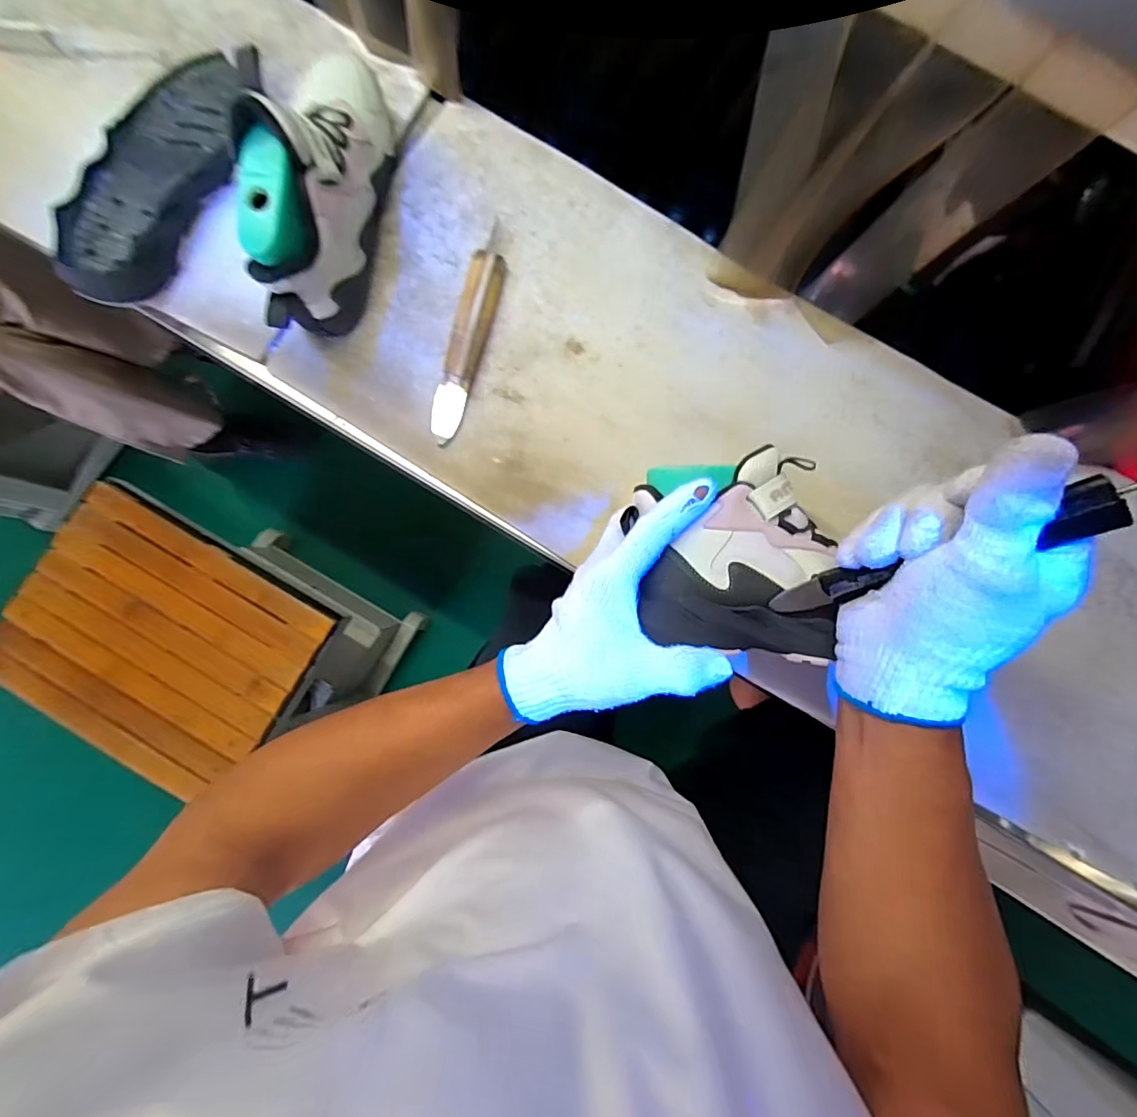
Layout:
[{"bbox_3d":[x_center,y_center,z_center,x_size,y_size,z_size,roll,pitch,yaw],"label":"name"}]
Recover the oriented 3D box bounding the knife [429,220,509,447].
[{"bbox_3d":[-0.081,-0.187,0.431,0.028,0.015,0.185,14,85,1],"label":"knife"}]

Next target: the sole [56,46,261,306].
[{"bbox_3d":[-0.333,-0.319,0.426,0.082,0.035,0.236,20,86,1],"label":"sole"}]

